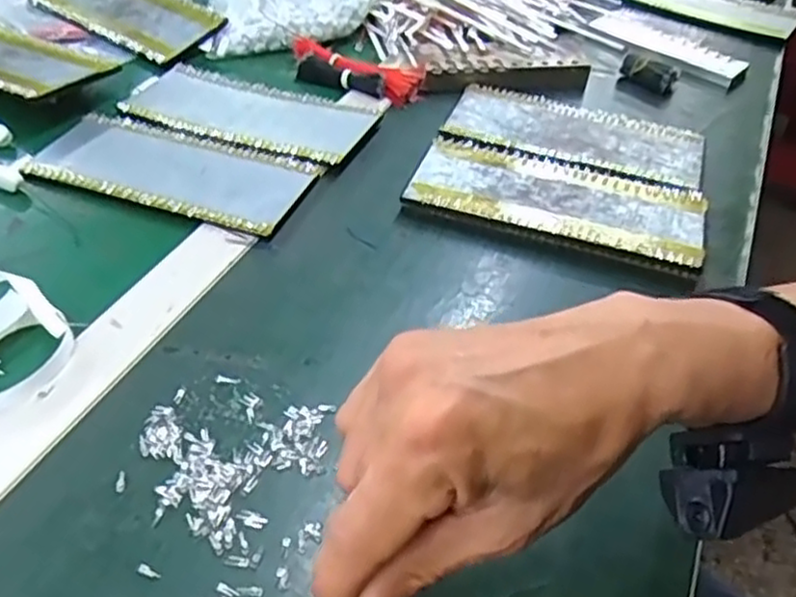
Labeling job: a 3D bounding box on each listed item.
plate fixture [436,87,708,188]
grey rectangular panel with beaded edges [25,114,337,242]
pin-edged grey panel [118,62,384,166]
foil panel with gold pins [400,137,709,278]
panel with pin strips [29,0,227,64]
[{"bbox_3d":[0.141,-0.134,0.578,0.198,0.007,0.095,17,46,13],"label":"plate fixture"},{"bbox_3d":[-0.164,-0.095,0.518,0.198,0.009,0.089,16,46,12],"label":"grey rectangular panel with beaded edges"},{"bbox_3d":[-0.120,-0.151,0.578,0.198,0.010,0.091,19,47,15],"label":"pin-edged grey panel"},{"bbox_3d":[0.111,-0.071,0.504,0.197,0.010,0.093,16,46,12],"label":"foil panel with gold pins"},{"bbox_3d":[-0.260,-0.278,0.684,0.195,0.020,0.096,31,51,25],"label":"panel with pin strips"}]

